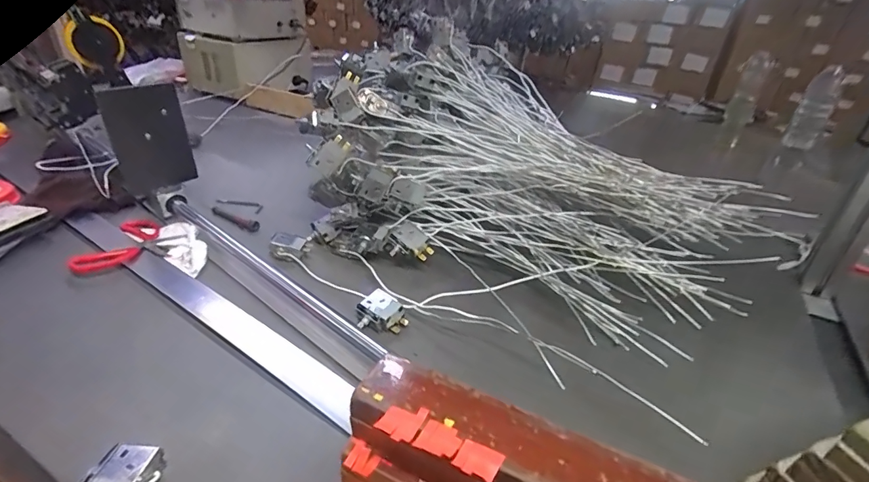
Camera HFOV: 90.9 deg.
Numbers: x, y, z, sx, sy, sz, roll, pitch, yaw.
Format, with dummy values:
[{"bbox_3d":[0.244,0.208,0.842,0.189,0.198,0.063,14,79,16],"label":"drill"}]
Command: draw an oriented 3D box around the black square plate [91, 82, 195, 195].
[{"bbox_3d":[-0.419,-0.148,0.630,0.096,0.146,0.014,-12,24,-15],"label":"black square plate"}]

